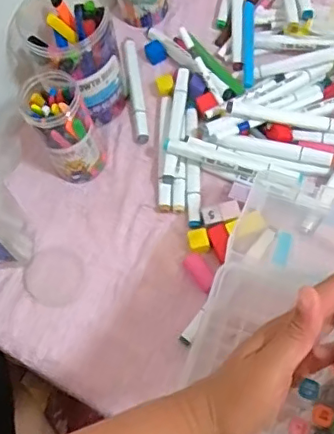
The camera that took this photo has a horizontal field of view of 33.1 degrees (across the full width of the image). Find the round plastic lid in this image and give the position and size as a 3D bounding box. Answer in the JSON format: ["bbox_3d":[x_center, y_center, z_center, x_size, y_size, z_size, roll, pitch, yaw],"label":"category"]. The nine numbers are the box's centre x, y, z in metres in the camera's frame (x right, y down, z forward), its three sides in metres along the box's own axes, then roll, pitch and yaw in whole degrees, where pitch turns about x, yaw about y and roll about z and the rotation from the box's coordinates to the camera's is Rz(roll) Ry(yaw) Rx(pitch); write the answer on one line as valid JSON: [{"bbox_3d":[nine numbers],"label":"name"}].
[{"bbox_3d":[-0.120,0.063,0.603,0.061,0.007,0.063,-3,65,6],"label":"round plastic lid"}]

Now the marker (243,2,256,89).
[{"bbox_3d":[0.100,-0.209,0.680,0.012,0.008,0.128,4,68,3],"label":"marker"}]

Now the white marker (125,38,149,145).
[{"bbox_3d":[-0.038,-0.157,0.686,0.016,0.012,0.151,-8,68,-2],"label":"white marker"}]

